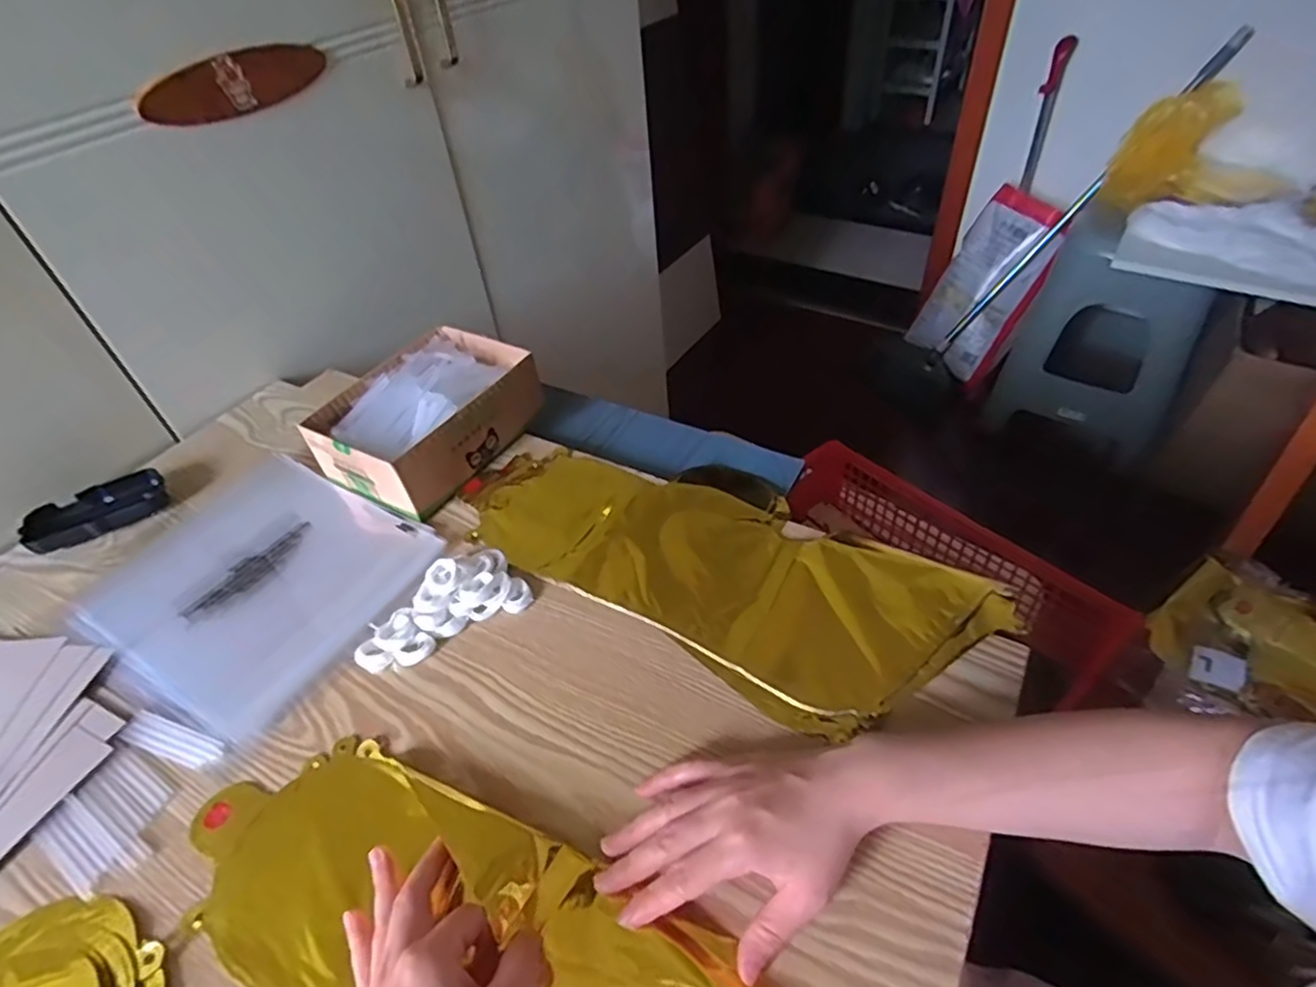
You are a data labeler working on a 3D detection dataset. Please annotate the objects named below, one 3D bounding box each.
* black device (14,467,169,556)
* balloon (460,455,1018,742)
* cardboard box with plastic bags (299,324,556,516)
[{"bbox_3d":[-0.501,0.016,0.601,0.105,0.019,0.054,-26,48,-19],"label":"black device"},{"bbox_3d":[0.042,0.040,0.533,0.403,0.013,0.185,24,52,27],"label":"balloon"},{"bbox_3d":[-0.210,-0.075,0.624,0.136,0.065,0.187,19,50,23],"label":"cardboard box with plastic bags"}]

